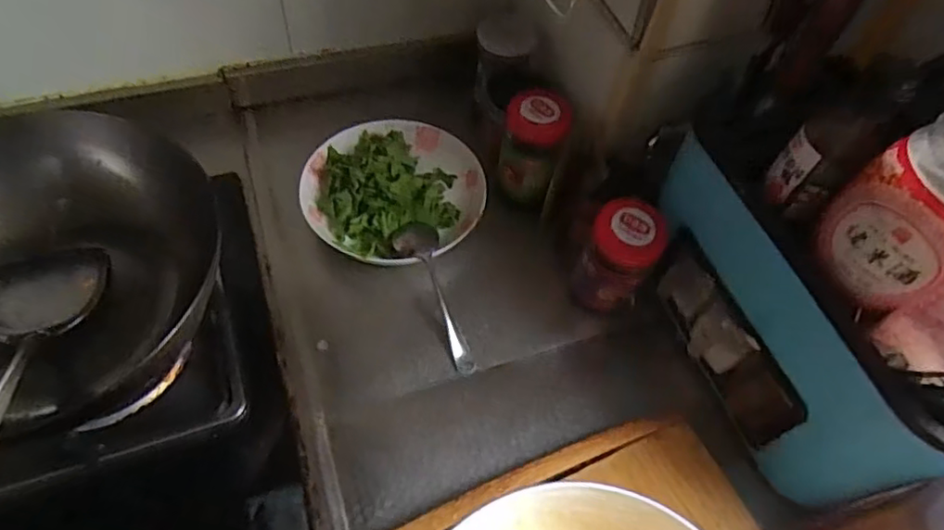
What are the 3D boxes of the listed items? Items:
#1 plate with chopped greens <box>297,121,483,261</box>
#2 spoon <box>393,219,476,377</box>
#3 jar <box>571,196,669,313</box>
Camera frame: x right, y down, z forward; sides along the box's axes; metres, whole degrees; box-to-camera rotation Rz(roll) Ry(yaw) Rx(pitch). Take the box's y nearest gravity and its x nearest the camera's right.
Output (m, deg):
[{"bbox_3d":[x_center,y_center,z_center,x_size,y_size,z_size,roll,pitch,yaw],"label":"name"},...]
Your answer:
[{"bbox_3d":[-0.084,-0.079,0.659,0.181,0.064,0.184,2,57,-3],"label":"plate with chopped greens"},{"bbox_3d":[-0.035,0.027,0.581,0.045,0.020,0.153,-13,69,-19],"label":"spoon"},{"bbox_3d":[0.138,-0.001,0.587,0.074,0.122,0.064,29,59,14],"label":"jar"}]

